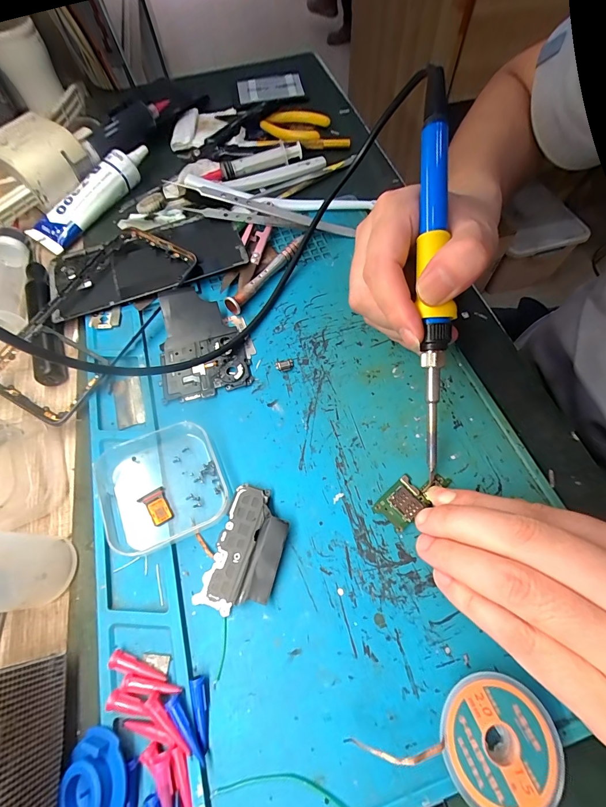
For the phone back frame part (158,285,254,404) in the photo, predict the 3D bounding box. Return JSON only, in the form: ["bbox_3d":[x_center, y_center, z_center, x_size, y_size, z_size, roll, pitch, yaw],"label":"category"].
[{"bbox_3d":[-0.075,-0.046,0.240,0.058,0.008,0.090,-16,70,-7],"label":"phone back frame part"}]

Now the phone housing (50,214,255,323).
[{"bbox_3d":[-0.126,-0.115,0.272,0.151,0.011,0.071,-19,64,-7],"label":"phone housing"}]

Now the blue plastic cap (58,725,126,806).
[{"bbox_3d":[-0.085,0.157,0.136,0.026,0.008,0.035,5,64,5],"label":"blue plastic cap"}]

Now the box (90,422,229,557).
[{"bbox_3d":[-0.082,0.046,0.193,0.064,0.014,0.066,-22,64,-8],"label":"box"}]

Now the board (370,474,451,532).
[{"bbox_3d":[0.061,0.051,0.188,0.043,0.004,0.020,-37,67,-15],"label":"board"}]

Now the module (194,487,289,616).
[{"bbox_3d":[-0.029,0.077,0.179,0.035,0.008,0.061,14,65,10],"label":"module"}]

